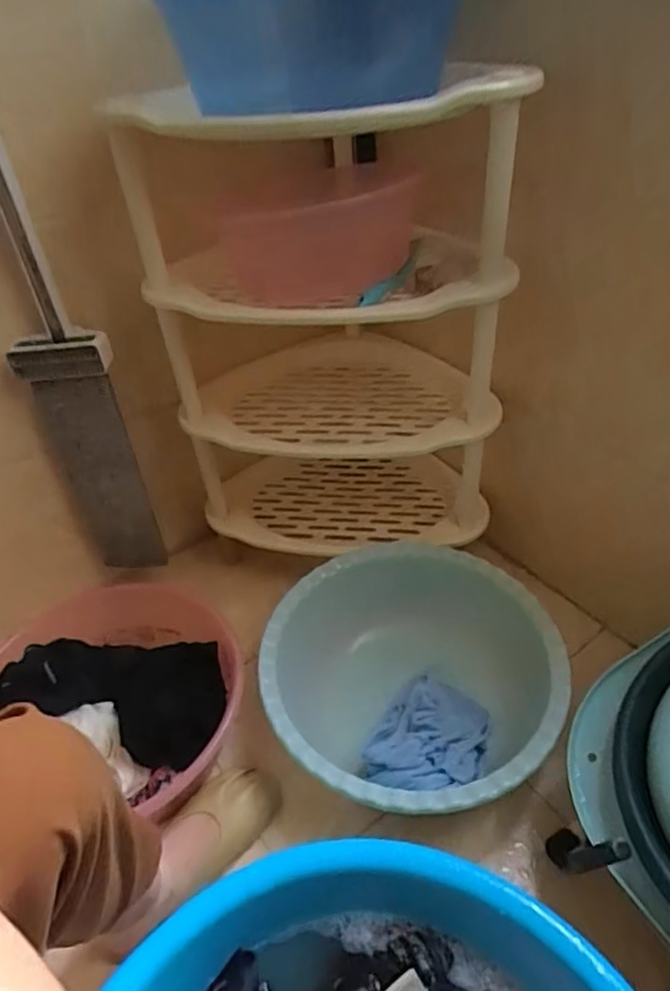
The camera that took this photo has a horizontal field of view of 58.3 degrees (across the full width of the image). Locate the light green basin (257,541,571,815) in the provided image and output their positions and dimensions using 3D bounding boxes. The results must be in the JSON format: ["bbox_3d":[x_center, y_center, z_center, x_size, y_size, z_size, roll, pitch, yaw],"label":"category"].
[{"bbox_3d":[0.104,0.250,0.804,0.359,0.142,0.372,-3,39,2],"label":"light green basin"}]

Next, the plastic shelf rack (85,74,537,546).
[{"bbox_3d":[-0.018,-0.207,0.860,0.430,0.607,0.317,-10,39,-7],"label":"plastic shelf rack"}]

